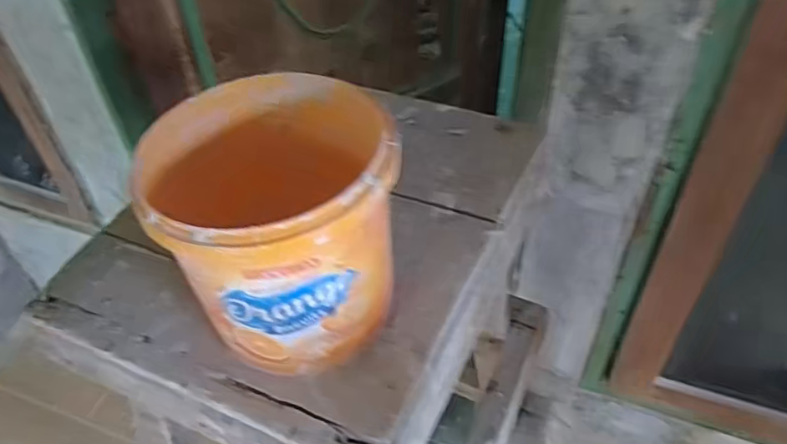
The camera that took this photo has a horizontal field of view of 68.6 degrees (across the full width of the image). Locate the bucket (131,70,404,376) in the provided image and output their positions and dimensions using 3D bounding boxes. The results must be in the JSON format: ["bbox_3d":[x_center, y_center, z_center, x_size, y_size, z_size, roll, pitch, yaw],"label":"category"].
[{"bbox_3d":[-0.081,0.011,0.424,0.158,0.170,0.162,0,44,0],"label":"bucket"}]

